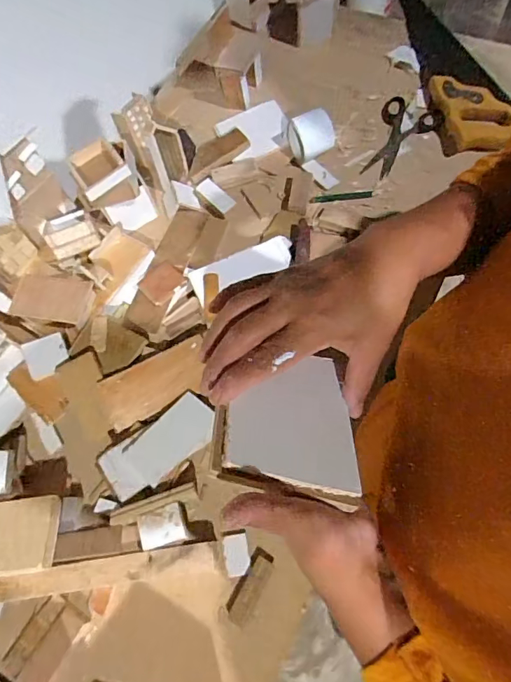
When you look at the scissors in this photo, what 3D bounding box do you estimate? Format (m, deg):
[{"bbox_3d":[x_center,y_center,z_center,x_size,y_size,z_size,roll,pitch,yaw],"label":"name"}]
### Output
[{"bbox_3d":[0.215,-0.296,0.664,0.088,0.017,0.166,19,72,15],"label":"scissors"}]

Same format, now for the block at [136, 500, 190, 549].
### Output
[{"bbox_3d":[-0.094,0.189,0.469,0.048,0.008,0.037,-16,67,2],"label":"block"}]

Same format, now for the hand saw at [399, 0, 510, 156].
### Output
[{"bbox_3d":[0.304,-0.440,0.711,0.104,0.028,0.397,-7,67,5],"label":"hand saw"}]

